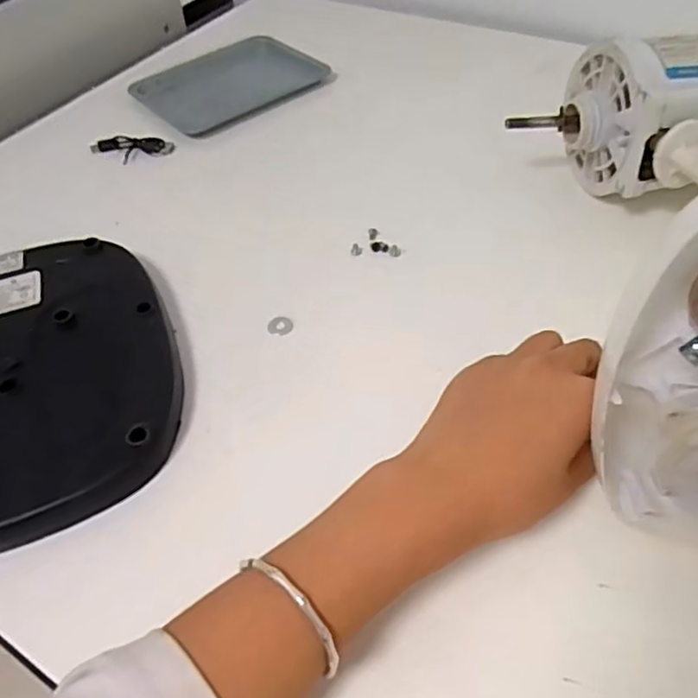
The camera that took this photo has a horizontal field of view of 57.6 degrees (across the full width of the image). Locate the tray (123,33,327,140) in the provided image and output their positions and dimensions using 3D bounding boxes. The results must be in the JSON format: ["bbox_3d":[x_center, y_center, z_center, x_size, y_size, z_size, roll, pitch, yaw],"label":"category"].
[{"bbox_3d":[-0.121,-0.267,0.627,0.163,0.009,0.132,-36,56,-22],"label":"tray"}]

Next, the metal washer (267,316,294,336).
[{"bbox_3d":[-0.044,-0.015,0.409,0.015,0.004,0.013,2,51,8],"label":"metal washer"}]

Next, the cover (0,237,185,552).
[{"bbox_3d":[-0.197,0.019,0.378,0.183,0.031,0.210,-14,50,-5],"label":"cover"}]

